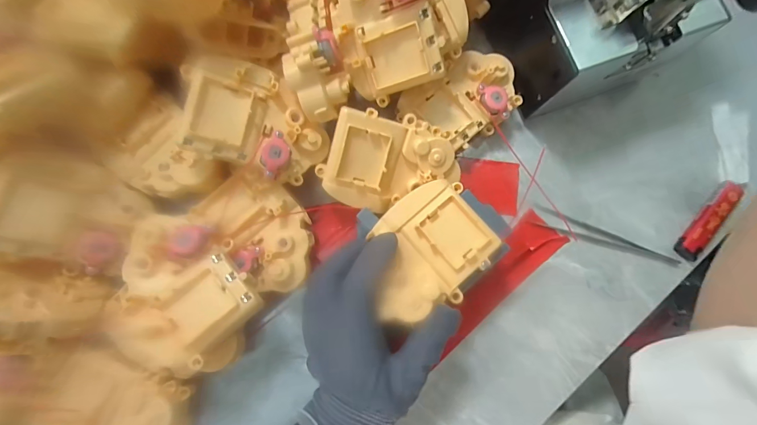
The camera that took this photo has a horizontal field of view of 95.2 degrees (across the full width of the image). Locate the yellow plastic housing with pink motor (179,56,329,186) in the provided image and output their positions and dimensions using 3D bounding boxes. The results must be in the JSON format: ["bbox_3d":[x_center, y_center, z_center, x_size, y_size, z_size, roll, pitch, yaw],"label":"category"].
[{"bbox_3d":[-0.086,-0.063,0.246,0.096,0.028,0.069,21,78,-18],"label":"yellow plastic housing with pink motor"}]

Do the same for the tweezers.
[{"bbox_3d":[0.195,0.023,0.296,0.128,0.004,0.016,20,81,0],"label":"tweezers"}]

